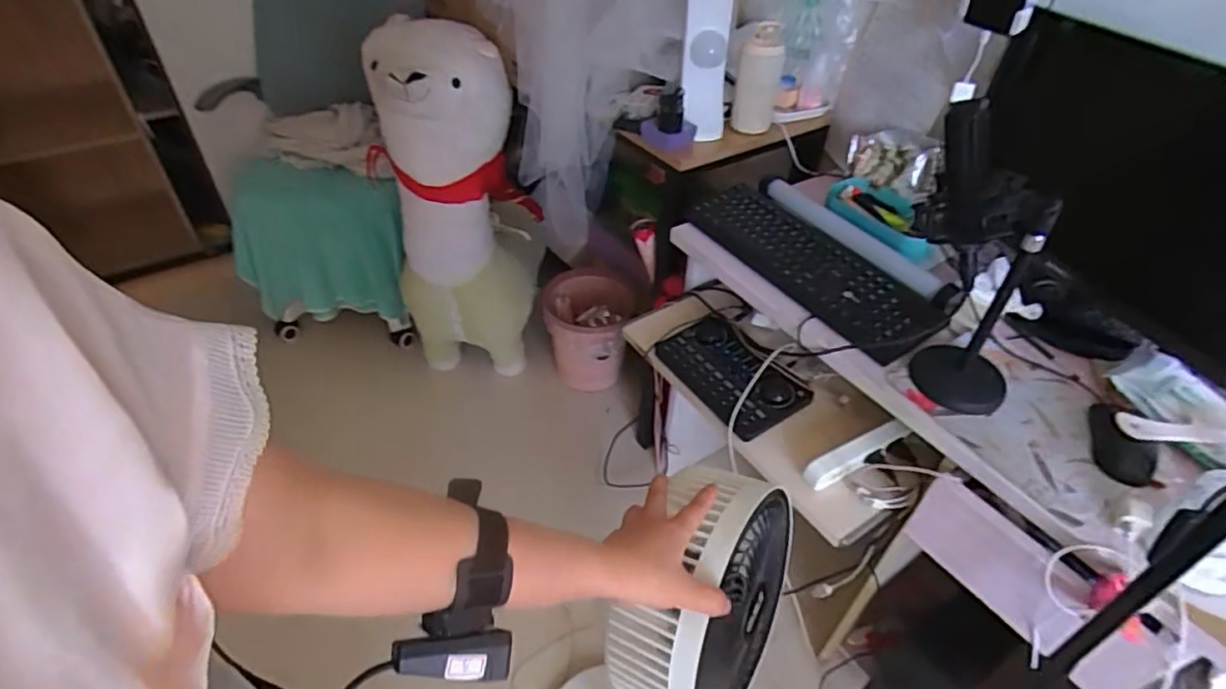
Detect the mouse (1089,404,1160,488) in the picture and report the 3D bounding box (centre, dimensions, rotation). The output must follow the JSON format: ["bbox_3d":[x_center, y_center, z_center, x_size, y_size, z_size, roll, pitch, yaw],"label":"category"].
[{"bbox_3d":[0.592,0.112,0.732,0.064,0.029,0.104,19,47,16],"label":"mouse"}]

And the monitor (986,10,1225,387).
[{"bbox_3d":[0.688,-0.198,0.825,0.062,0.298,0.445,-24,51,-24],"label":"monitor"}]

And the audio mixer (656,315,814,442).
[{"bbox_3d":[0.181,0.041,0.981,0.131,0.036,0.225,-24,51,-24],"label":"audio mixer"}]

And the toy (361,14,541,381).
[{"bbox_3d":[-0.357,-0.266,1.492,0.327,0.861,0.233,-12,47,-14],"label":"toy"}]

